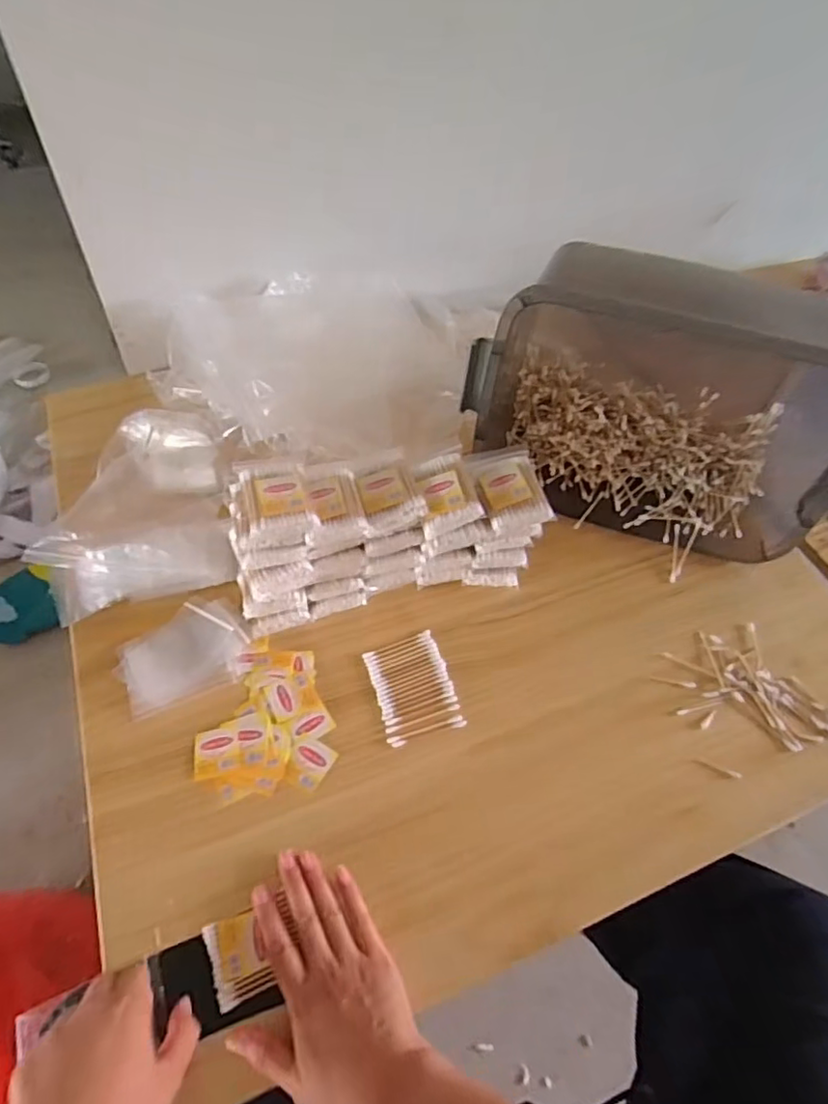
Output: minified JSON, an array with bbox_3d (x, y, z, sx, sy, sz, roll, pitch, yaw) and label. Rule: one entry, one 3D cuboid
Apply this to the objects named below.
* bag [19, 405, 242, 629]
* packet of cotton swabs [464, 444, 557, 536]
[{"bbox_3d":[-0.304,-0.053,0.662,0.197,0.049,0.231,-10,56,-12],"label":"bag"},{"bbox_3d":[0.092,-0.067,0.596,0.060,0.022,0.098,-8,55,-11],"label":"packet of cotton swabs"}]

